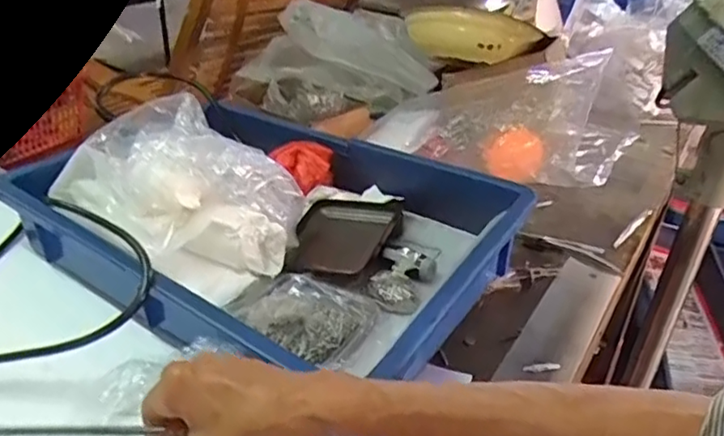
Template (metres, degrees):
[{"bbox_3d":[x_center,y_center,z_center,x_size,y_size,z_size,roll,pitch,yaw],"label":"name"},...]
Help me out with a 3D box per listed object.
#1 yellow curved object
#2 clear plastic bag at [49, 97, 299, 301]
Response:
[{"bbox_3d":[0.157,-0.264,0.873,0.189,0.071,0.060,7,31,9],"label":"yellow curved object"},{"bbox_3d":[-0.166,-0.022,0.546,0.199,0.122,0.111,16,33,22],"label":"clear plastic bag"}]

